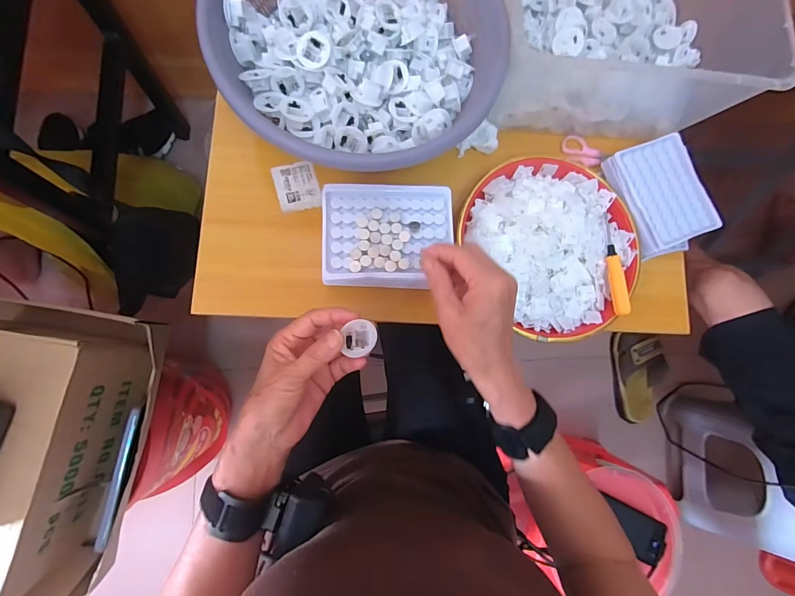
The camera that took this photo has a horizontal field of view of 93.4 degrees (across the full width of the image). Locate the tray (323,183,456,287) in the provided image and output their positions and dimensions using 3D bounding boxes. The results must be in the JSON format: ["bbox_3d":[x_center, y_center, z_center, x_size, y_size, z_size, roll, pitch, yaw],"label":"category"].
[{"bbox_3d":[-0.009,-0.064,0.375,0.128,0.012,0.106,0,82,-6],"label":"tray"}]

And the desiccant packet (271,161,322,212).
[{"bbox_3d":[-0.118,-0.132,0.444,0.049,0.004,0.057,-15,84,-8],"label":"desiccant packet"}]

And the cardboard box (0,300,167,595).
[{"bbox_3d":[-0.440,0.179,0.426,0.238,0.138,0.324,8,82,-5],"label":"cardboard box"}]

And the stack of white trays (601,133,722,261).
[{"bbox_3d":[0.330,-0.127,0.470,0.103,0.029,0.138,-17,84,-8],"label":"stack of white trays"}]

